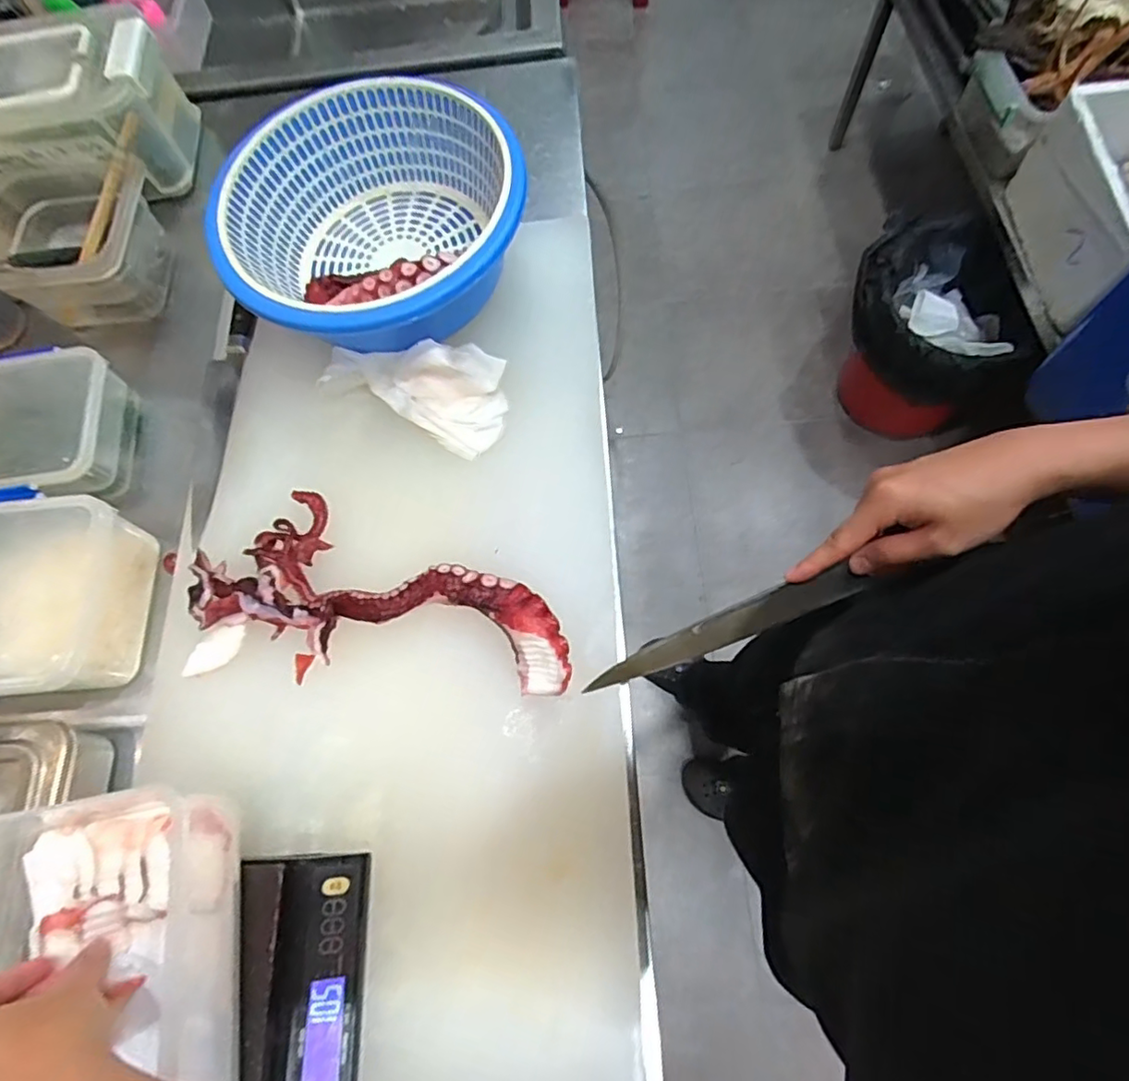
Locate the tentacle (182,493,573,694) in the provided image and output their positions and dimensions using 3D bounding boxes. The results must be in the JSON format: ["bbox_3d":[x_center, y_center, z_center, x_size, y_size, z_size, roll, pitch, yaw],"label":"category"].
[{"bbox_3d":[-0.158,0.035,0.490,0.328,0.043,0.159,4,71,0],"label":"tentacle"}]

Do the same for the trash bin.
[{"bbox_3d":[0.755,-0.441,1.320,0.338,0.367,0.364,1,71,-1],"label":"trash bin"}]

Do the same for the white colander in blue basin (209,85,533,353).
[{"bbox_3d":[-0.170,-0.295,0.556,0.269,0.129,0.255,-10,71,2],"label":"white colander in blue basin"}]

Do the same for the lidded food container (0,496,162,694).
[{"bbox_3d":[-0.499,0.058,0.502,0.241,0.072,0.157,-3,71,-3],"label":"lidded food container"}]

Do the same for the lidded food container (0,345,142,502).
[{"bbox_3d":[-0.530,-0.090,0.564,0.199,0.069,0.150,-10,71,2],"label":"lidded food container"}]

